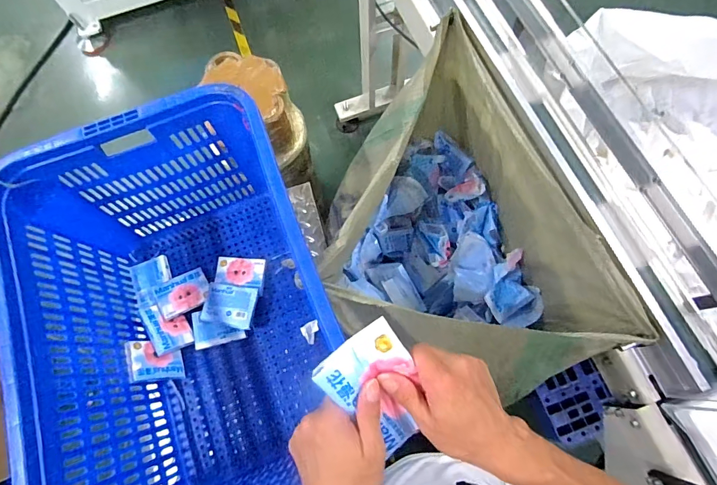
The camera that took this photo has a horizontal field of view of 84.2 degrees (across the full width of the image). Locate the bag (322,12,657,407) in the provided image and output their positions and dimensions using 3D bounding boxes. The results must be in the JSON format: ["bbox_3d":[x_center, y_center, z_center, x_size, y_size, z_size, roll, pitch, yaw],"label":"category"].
[{"bbox_3d":[0.119,-0.026,0.748,0.370,0.355,0.601,-19,72,-4],"label":"bag"}]

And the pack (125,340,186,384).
[{"bbox_3d":[-0.443,0.258,0.876,0.028,0.127,0.088,-23,68,28],"label":"pack"}]

